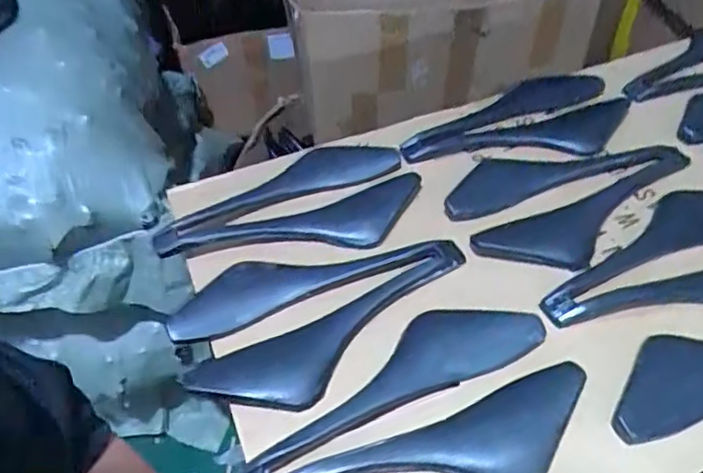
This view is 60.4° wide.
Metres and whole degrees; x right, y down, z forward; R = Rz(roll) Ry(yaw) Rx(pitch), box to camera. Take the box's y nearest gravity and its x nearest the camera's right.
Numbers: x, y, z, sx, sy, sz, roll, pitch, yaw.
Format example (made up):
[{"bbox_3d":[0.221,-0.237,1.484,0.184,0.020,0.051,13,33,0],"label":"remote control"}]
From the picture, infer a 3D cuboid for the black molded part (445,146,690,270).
[{"bbox_3d":[0.183,-0.024,0.490,0.198,0.018,0.108,-5,49,1],"label":"black molded part"}]

